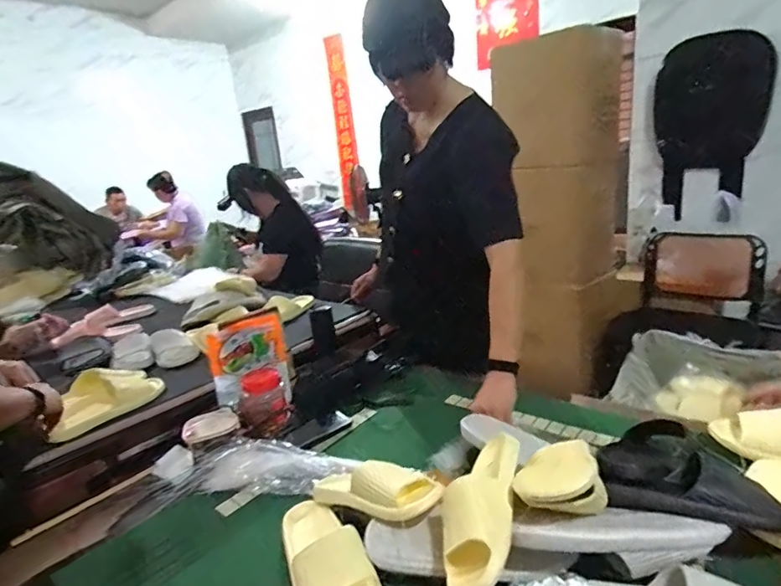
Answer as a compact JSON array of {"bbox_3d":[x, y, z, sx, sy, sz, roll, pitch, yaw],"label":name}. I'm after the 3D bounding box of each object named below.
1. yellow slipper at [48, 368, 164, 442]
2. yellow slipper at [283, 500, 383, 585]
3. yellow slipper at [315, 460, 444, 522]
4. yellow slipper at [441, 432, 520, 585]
[{"bbox_3d":[-0.624,0.230,1.050,0.226,0.097,0.148,-16,19,-31],"label":"yellow slipper"},{"bbox_3d":[-0.095,0.376,0.691,0.105,0.058,0.254,-13,18,-22],"label":"yellow slipper"},{"bbox_3d":[-0.036,0.296,0.749,0.246,0.064,0.083,-17,7,38],"label":"yellow slipper"},{"bbox_3d":[0.124,0.272,0.623,0.078,0.078,0.237,2,32,24],"label":"yellow slipper"}]

